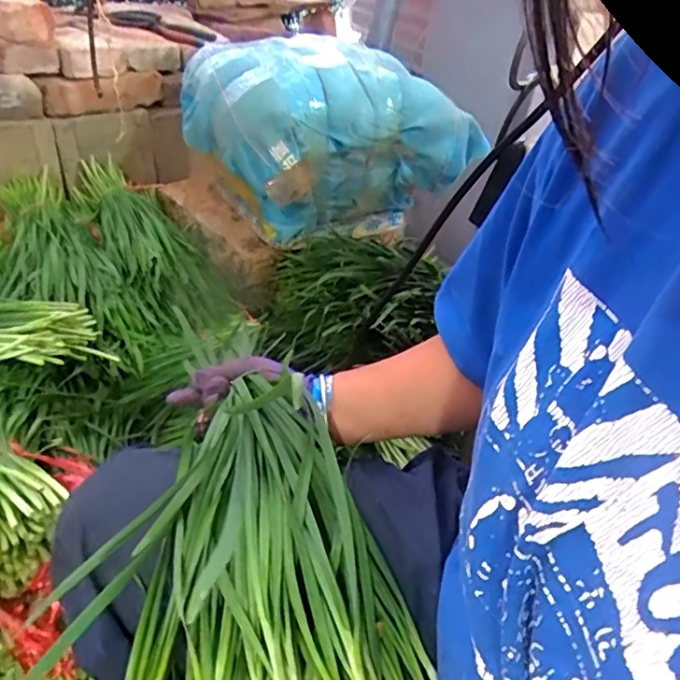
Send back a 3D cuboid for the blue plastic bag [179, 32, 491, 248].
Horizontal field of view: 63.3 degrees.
[{"bbox_3d":[-0.011,-0.370,1.057,0.509,0.286,0.276,-16,45,-27],"label":"blue plastic bag"}]

